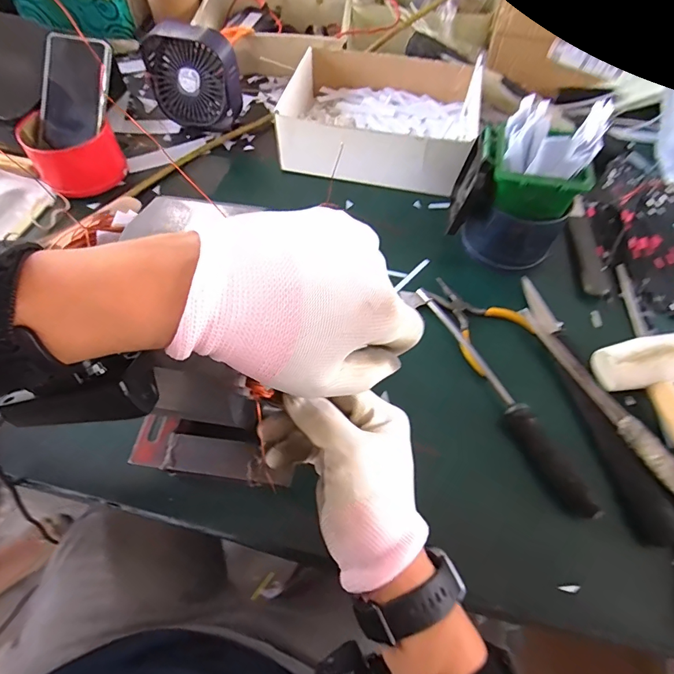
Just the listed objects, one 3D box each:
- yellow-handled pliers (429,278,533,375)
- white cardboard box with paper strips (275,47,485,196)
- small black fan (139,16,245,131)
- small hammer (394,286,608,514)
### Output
[{"bbox_3d":[0.140,-0.022,0.450,0.078,0.010,0.111,-31,64,-17],"label":"yellow-handled pliers"},{"bbox_3d":[0.057,-0.296,0.569,0.231,0.066,0.204,13,60,7],"label":"white cardboard box with paper strips"},{"bbox_3d":[-0.193,-0.351,0.583,0.121,0.107,0.056,0,59,0],"label":"small black fan"},{"bbox_3d":[0.144,0.045,0.398,0.023,0.032,0.254,-23,62,-13],"label":"small hammer"}]

